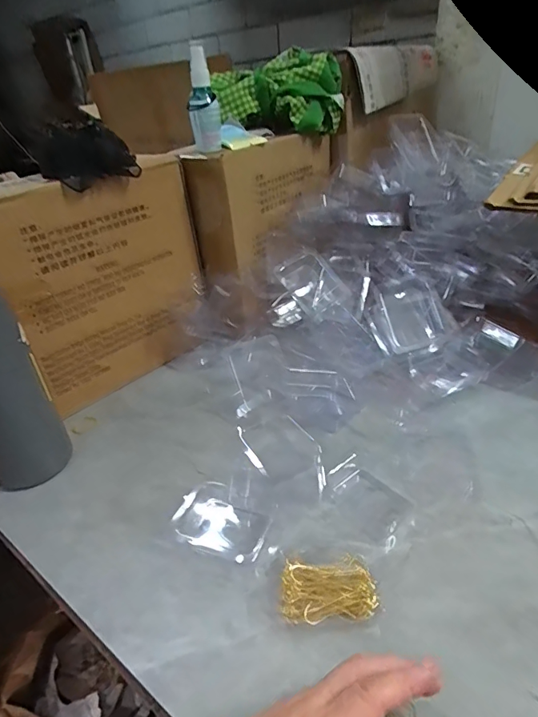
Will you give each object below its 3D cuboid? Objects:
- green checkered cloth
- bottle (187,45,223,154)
[{"bbox_3d":[0.013,-0.403,0.687,0.196,0.097,0.080,1,32,10],"label":"green checkered cloth"},{"bbox_3d":[-0.084,-0.330,0.568,0.036,0.106,0.033,-6,32,-1],"label":"bottle"}]

